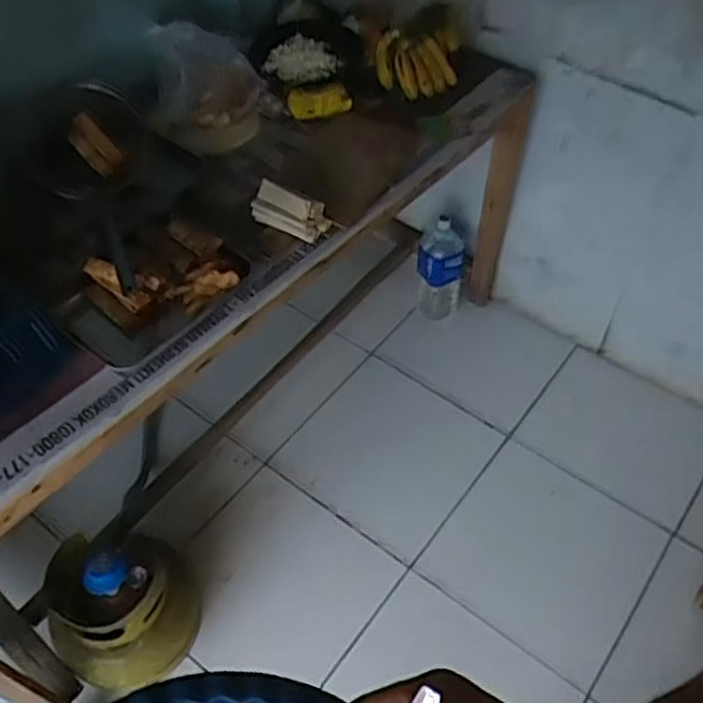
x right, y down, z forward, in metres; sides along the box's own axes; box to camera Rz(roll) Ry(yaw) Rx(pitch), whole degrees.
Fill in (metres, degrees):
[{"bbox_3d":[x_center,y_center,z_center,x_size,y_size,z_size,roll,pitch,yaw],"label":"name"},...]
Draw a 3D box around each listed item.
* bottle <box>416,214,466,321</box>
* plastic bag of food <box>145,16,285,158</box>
[{"bbox_3d":[0.223,-0.209,1.828,0.112,0.270,0.102,0,52,0],"label":"bottle"},{"bbox_3d":[-0.256,-0.496,1.351,0.212,0.202,0.137,2,52,1],"label":"plastic bag of food"}]

